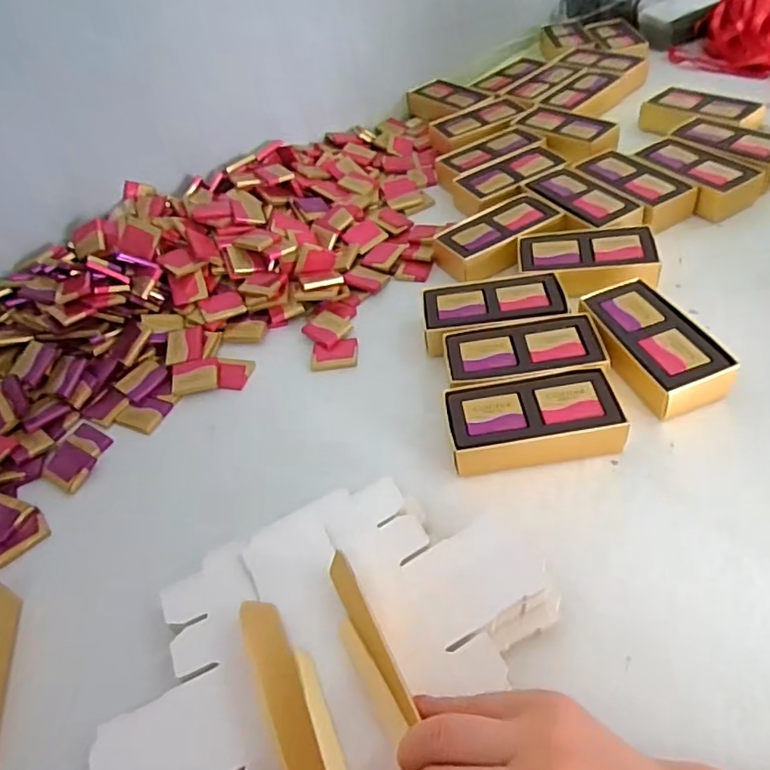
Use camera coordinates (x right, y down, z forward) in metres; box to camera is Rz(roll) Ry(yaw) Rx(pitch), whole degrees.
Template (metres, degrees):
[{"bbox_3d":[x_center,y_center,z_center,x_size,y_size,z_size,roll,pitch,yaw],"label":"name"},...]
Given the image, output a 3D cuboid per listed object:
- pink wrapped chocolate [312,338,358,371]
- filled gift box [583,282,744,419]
[{"bbox_3d":[-0.044,-0.027,0.510,0.040,0.004,0.033,-7,46,7],"label":"pink wrapped chocolate"},{"bbox_3d":[0.195,-0.032,0.433,0.068,0.027,0.115,-22,46,-7],"label":"filled gift box"}]

